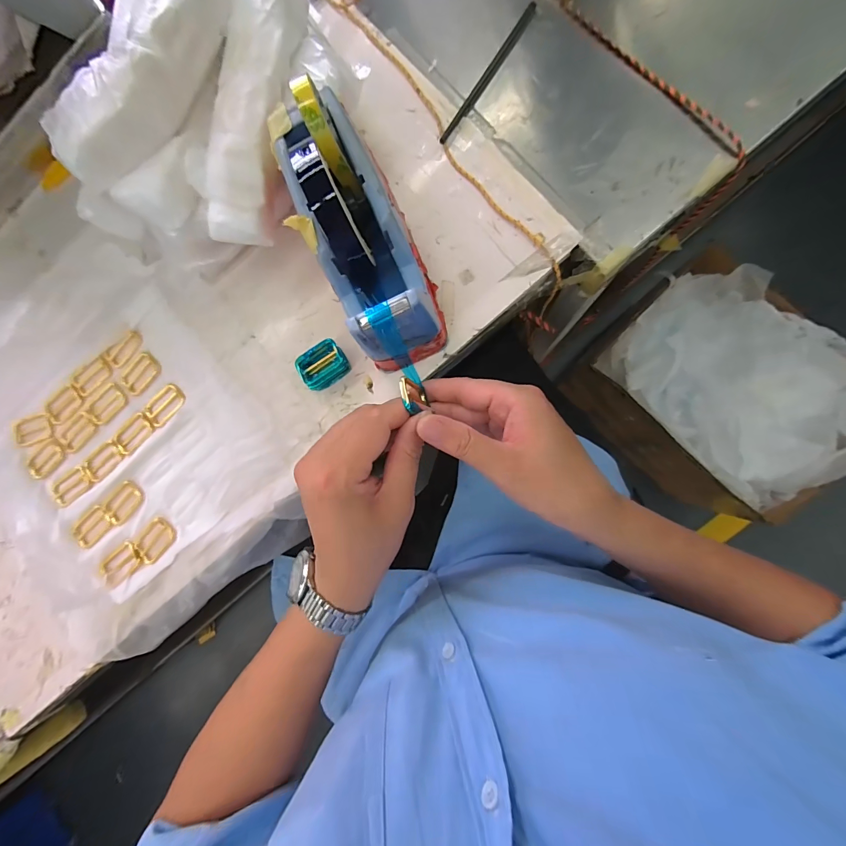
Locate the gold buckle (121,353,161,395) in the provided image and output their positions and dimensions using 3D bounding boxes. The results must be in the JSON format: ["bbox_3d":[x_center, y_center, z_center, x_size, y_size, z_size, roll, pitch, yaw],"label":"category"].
[{"bbox_3d":[-0.304,-0.055,0.403,0.046,0.006,0.031,-43,83,5],"label":"gold buckle"}]

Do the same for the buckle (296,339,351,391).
[{"bbox_3d":[-0.094,-0.055,0.356,0.046,0.018,0.033,-33,84,7],"label":"buckle"}]

